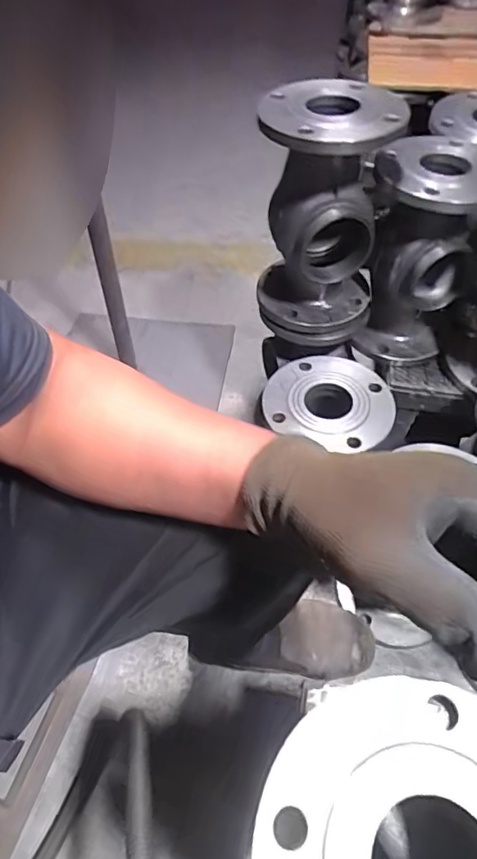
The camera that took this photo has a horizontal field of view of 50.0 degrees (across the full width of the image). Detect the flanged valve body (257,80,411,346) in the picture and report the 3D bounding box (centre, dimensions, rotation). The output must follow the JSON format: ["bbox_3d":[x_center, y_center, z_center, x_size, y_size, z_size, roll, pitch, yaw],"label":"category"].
[{"bbox_3d":[0.112,-0.285,0.699,0.162,0.288,0.158,6,53,7],"label":"flanged valve body"}]

